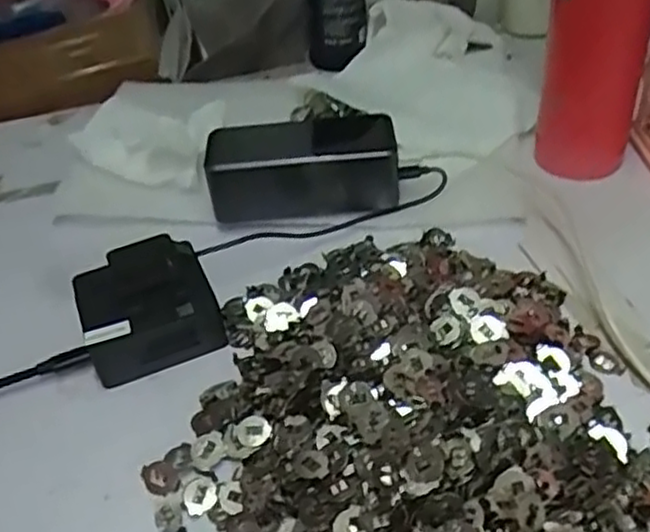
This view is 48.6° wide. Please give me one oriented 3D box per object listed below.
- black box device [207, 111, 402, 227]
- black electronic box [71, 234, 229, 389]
[{"bbox_3d":[-0.015,-0.071,0.507,0.129,0.046,0.064,-3,42,4],"label":"black box device"},{"bbox_3d":[-0.107,0.024,0.433,0.076,0.039,0.074,-20,44,-15],"label":"black electronic box"}]

